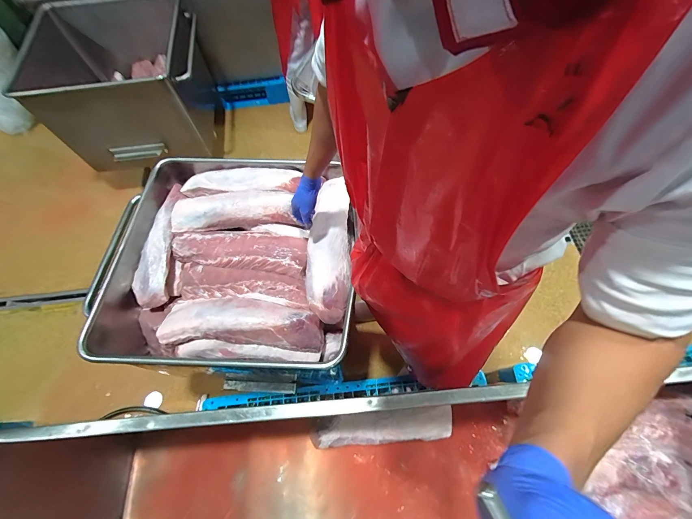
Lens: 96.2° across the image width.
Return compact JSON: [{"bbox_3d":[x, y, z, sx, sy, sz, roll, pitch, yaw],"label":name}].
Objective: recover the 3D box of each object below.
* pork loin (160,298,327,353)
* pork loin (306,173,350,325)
[{"bbox_3d":[-0.288,0.163,0.825,0.443,0.080,0.127,2,65,4],"label":"pork loin"},{"bbox_3d":[-0.050,-0.053,0.888,0.123,0.060,0.439,1,67,3],"label":"pork loin"}]

